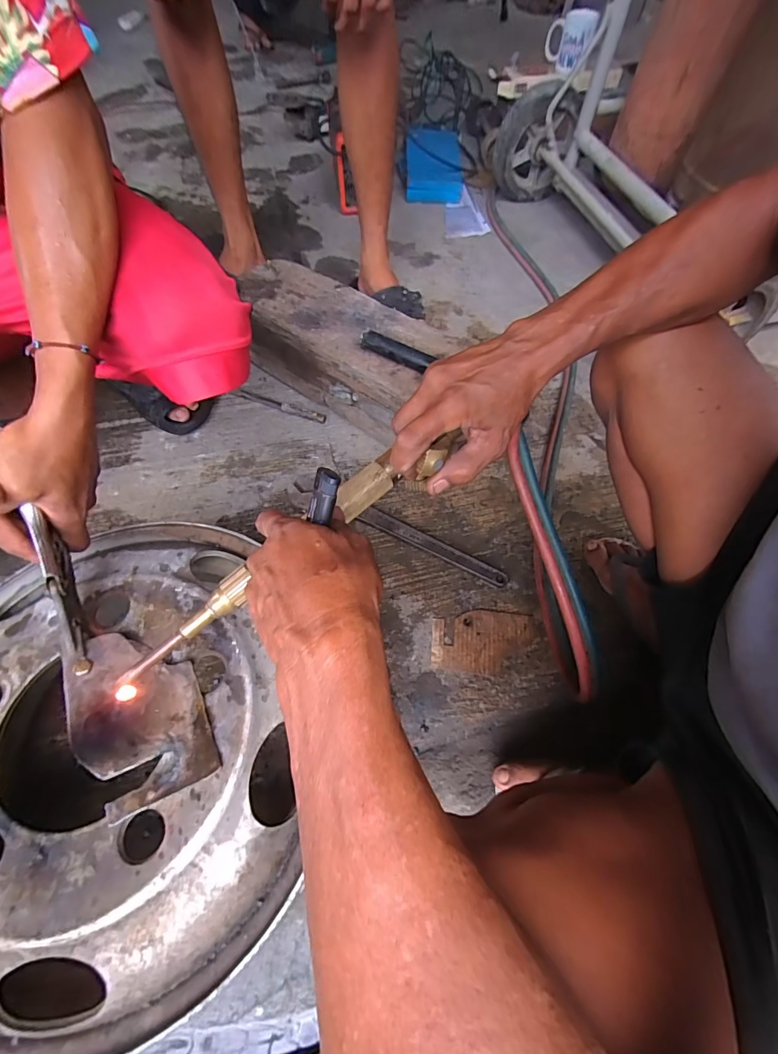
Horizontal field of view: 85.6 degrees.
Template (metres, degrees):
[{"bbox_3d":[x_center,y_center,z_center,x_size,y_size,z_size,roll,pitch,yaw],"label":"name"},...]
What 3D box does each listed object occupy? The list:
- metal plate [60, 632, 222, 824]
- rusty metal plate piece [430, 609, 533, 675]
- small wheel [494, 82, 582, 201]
[{"bbox_3d":[-0.207,0.152,0.349,0.090,0.010,0.141,-18,62,-27],"label":"metal plate"},{"bbox_3d":[0.135,0.164,0.608,0.143,0.004,0.090,5,62,1],"label":"rusty metal plate piece"},{"bbox_3d":[0.385,-0.990,1.091,0.218,0.238,0.095,-13,68,-28],"label":"small wheel"}]

